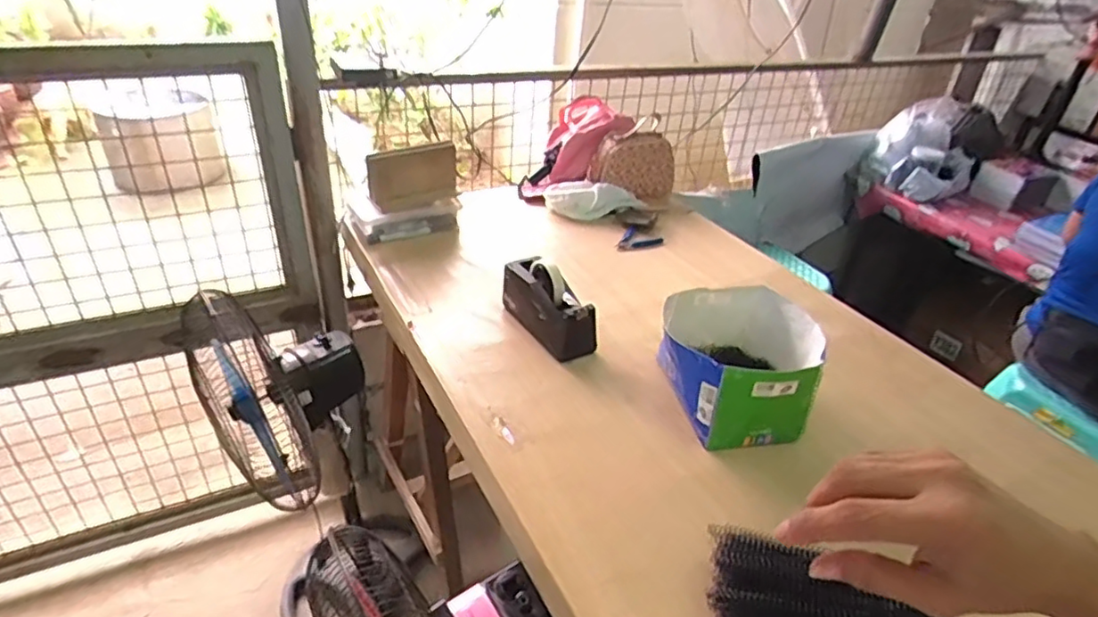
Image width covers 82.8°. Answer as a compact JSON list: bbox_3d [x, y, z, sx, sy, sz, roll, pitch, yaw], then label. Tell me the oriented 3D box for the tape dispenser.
[{"bbox_3d":[-0.003,-0.006,1.089,0.077,0.117,0.203,-14,38,-27],"label":"tape dispenser"}]

